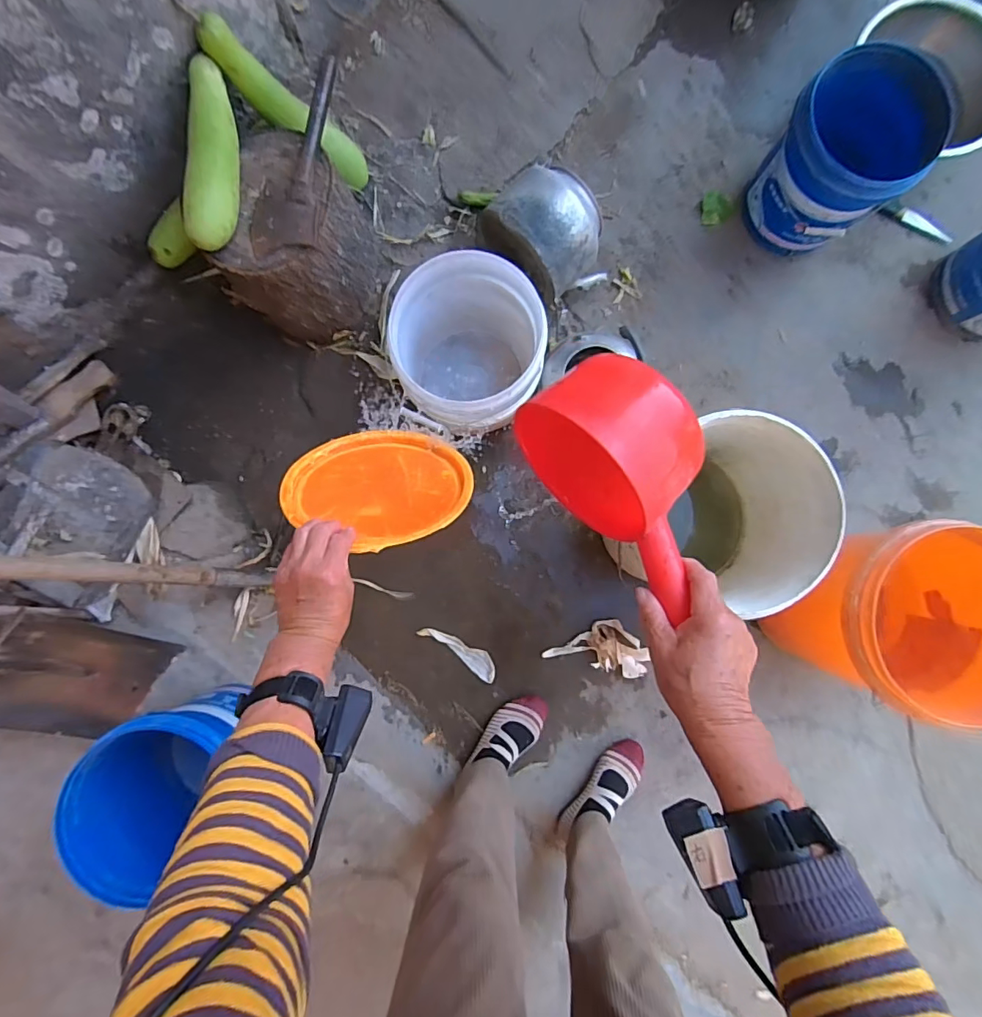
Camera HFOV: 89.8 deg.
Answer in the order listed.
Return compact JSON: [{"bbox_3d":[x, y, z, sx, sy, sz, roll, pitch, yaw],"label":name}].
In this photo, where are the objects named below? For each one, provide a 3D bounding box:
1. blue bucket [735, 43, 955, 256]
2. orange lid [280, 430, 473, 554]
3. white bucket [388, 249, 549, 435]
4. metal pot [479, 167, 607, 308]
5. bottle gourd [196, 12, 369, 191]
[{"bbox_3d":[0.689,-0.696,0.996,0.230,0.282,0.259,-37,89,-3],"label":"blue bucket"},{"bbox_3d":[-0.144,-0.034,0.642,0.228,0.016,0.213,2,42,-2],"label":"orange lid"},{"bbox_3d":[-0.059,-0.284,0.951,0.254,0.289,0.276,0,88,-2],"label":"white bucket"},{"bbox_3d":[0.113,-0.543,1.004,0.193,0.215,0.216,-42,90,-3],"label":"metal pot"},{"bbox_3d":[-0.362,-0.722,0.910,0.066,0.340,0.081,9,86,38],"label":"bottle gourd"}]

